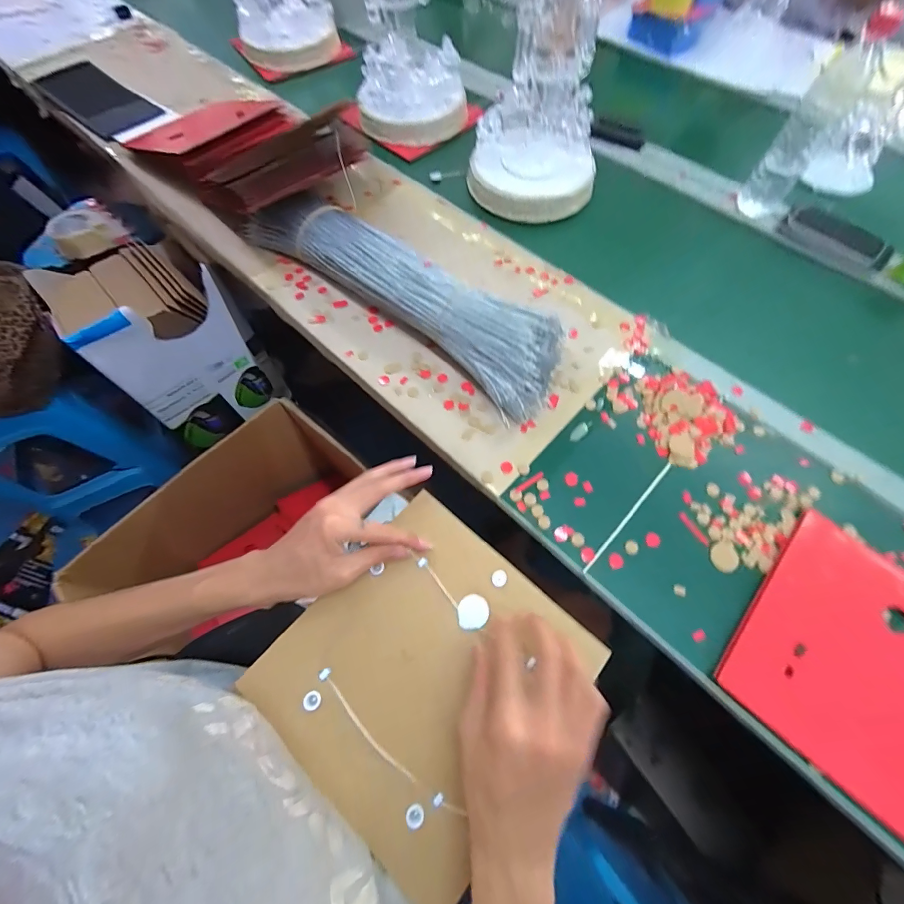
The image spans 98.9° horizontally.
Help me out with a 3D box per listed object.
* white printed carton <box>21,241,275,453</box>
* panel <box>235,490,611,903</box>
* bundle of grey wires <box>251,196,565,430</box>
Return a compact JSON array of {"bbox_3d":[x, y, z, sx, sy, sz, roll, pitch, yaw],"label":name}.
[{"bbox_3d":[-0.606,-0.249,0.837,0.255,0.318,0.277,-41,71,-16],"label":"white printed carton"},{"bbox_3d":[-0.020,0.178,0.320,0.207,0.007,0.216,40,71,13],"label":"panel"},{"bbox_3d":[-0.079,-0.233,0.529,0.516,0.077,0.117,37,72,16],"label":"bundle of grey wires"}]

